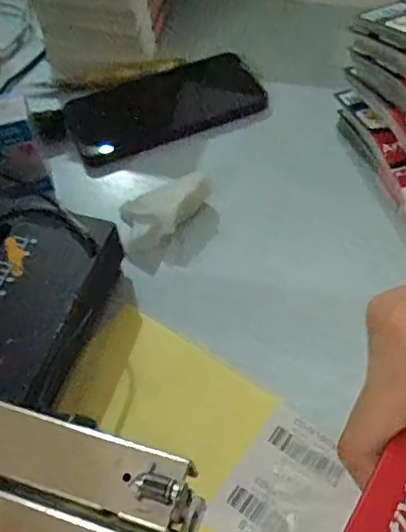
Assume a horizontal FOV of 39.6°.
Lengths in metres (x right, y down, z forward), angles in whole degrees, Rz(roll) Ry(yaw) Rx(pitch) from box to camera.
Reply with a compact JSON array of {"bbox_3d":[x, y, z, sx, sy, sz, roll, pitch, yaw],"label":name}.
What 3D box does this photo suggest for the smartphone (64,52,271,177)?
[{"bbox_3d":[-0.032,-0.136,0.482,0.165,0.015,0.085,-22,66,-6],"label":"smartphone"}]

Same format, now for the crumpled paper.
[{"bbox_3d":[-0.031,-0.041,0.408,0.049,0.025,0.081,31,61,22],"label":"crumpled paper"}]

